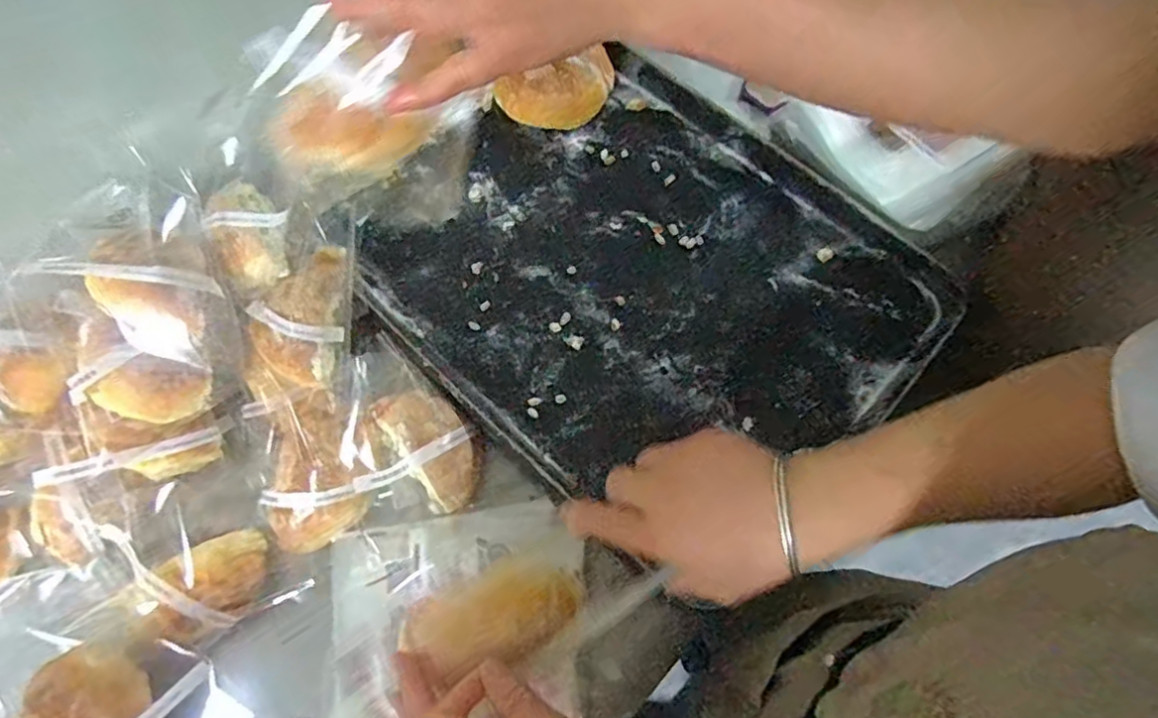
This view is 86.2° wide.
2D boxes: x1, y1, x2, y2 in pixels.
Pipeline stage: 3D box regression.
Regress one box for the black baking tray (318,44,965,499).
[{"bbox_3d":[0.061,-0.084,0.613,0.410,0.029,0.485,-43,75,-13],"label":"black baking tray"}]

